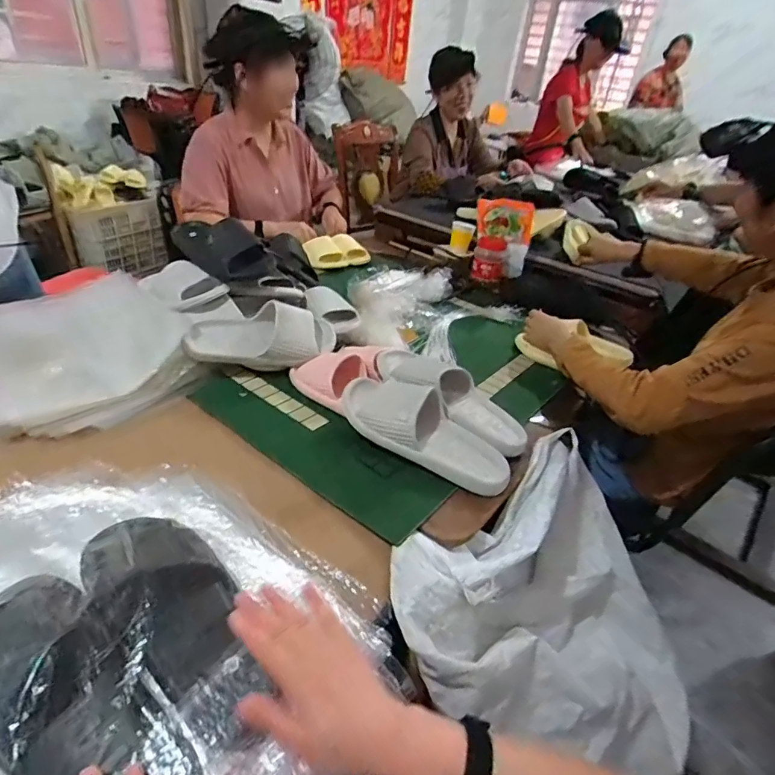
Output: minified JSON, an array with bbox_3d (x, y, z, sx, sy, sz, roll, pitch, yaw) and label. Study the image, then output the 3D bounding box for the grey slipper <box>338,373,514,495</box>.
[{"bbox_3d":[0.058,0.061,0.725,0.285,0.080,0.099,31,39,11],"label":"grey slipper"}]

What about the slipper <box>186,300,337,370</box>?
[{"bbox_3d":[-0.225,-0.096,0.873,0.269,0.092,0.100,-5,36,-18],"label":"slipper"}]

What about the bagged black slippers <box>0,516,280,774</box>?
[{"bbox_3d":[-0.236,0.226,0.425,0.263,0.068,0.205,25,38,24],"label":"bagged black slippers"}]

